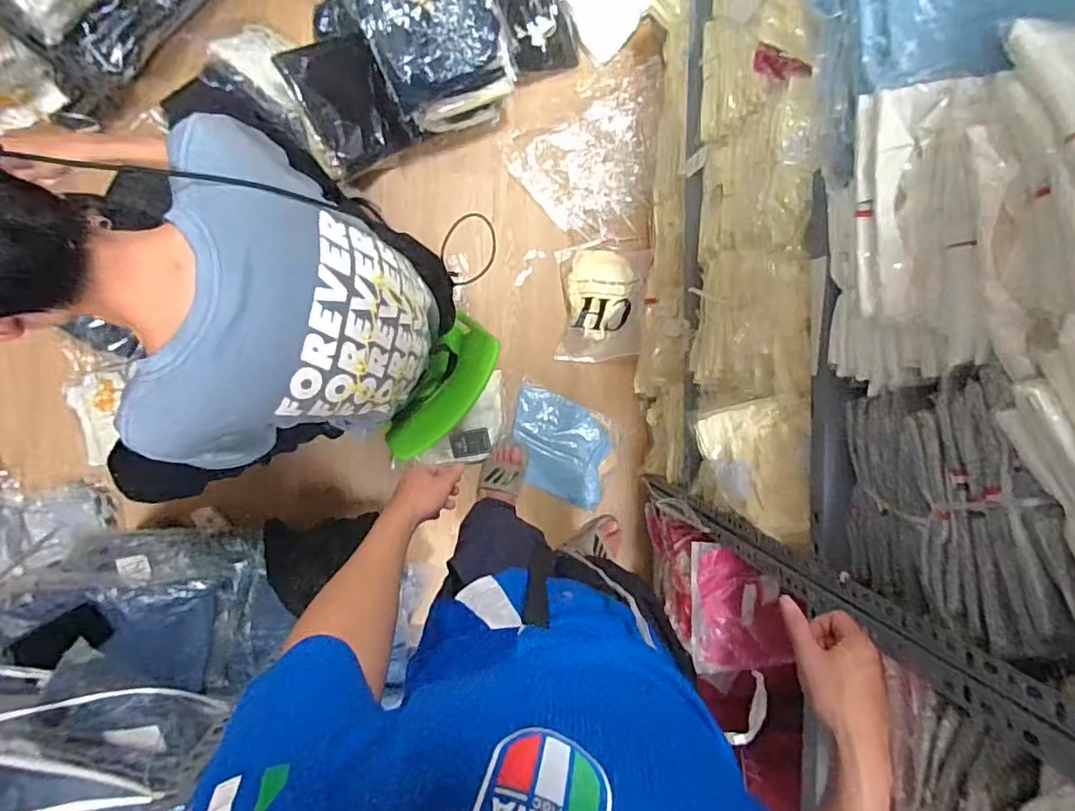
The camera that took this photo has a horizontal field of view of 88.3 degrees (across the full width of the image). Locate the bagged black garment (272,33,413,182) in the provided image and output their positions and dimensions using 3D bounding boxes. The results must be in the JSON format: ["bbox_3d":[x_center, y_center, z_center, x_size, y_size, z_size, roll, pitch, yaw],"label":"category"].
[{"bbox_3d":[-0.456,-0.727,1.298,0.206,0.083,0.326,-26,93,-4],"label":"bagged black garment"}]

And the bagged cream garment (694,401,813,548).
[{"bbox_3d":[0.321,0.091,0.828,0.042,0.191,0.196,-7,93,-36],"label":"bagged cream garment"}]

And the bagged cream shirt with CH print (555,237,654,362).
[{"bbox_3d":[0.173,-0.271,1.411,0.237,0.063,0.311,-2,91,-5],"label":"bagged cream shirt with CH print"}]

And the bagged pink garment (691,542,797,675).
[{"bbox_3d":[0.355,0.361,0.993,0.149,0.061,0.255,-6,92,-5],"label":"bagged pink garment"}]

